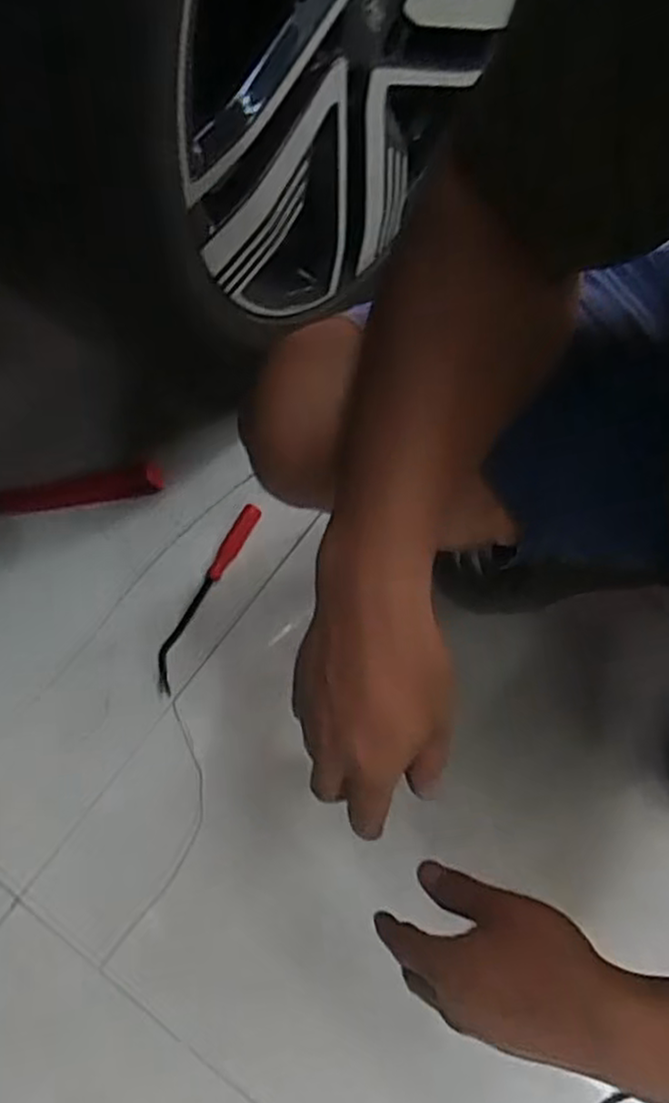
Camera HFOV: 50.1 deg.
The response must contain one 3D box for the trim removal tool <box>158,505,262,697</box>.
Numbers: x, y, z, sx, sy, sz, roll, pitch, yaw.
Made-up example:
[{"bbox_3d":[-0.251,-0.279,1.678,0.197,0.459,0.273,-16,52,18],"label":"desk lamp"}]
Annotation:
[{"bbox_3d":[-0.136,0.044,0.759,0.028,0.023,0.216,25,70,8],"label":"trim removal tool"}]

